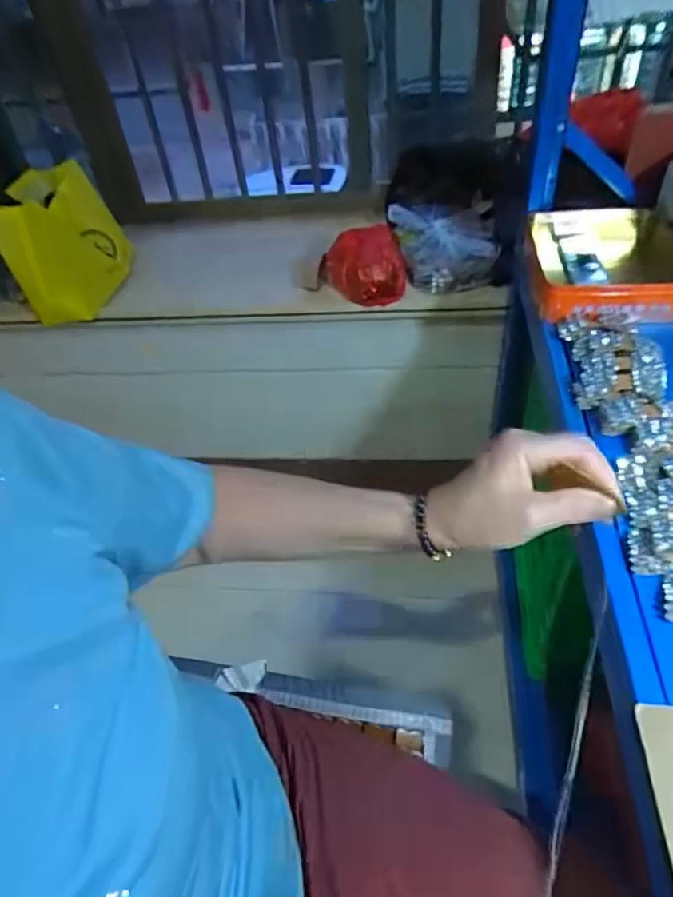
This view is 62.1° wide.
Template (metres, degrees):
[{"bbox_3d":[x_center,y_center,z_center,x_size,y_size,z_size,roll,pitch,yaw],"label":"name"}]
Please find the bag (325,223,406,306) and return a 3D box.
[{"bbox_3d":[0.061,-0.382,1.170,0.164,0.112,0.163,-10,44,-4],"label":"bag"}]

